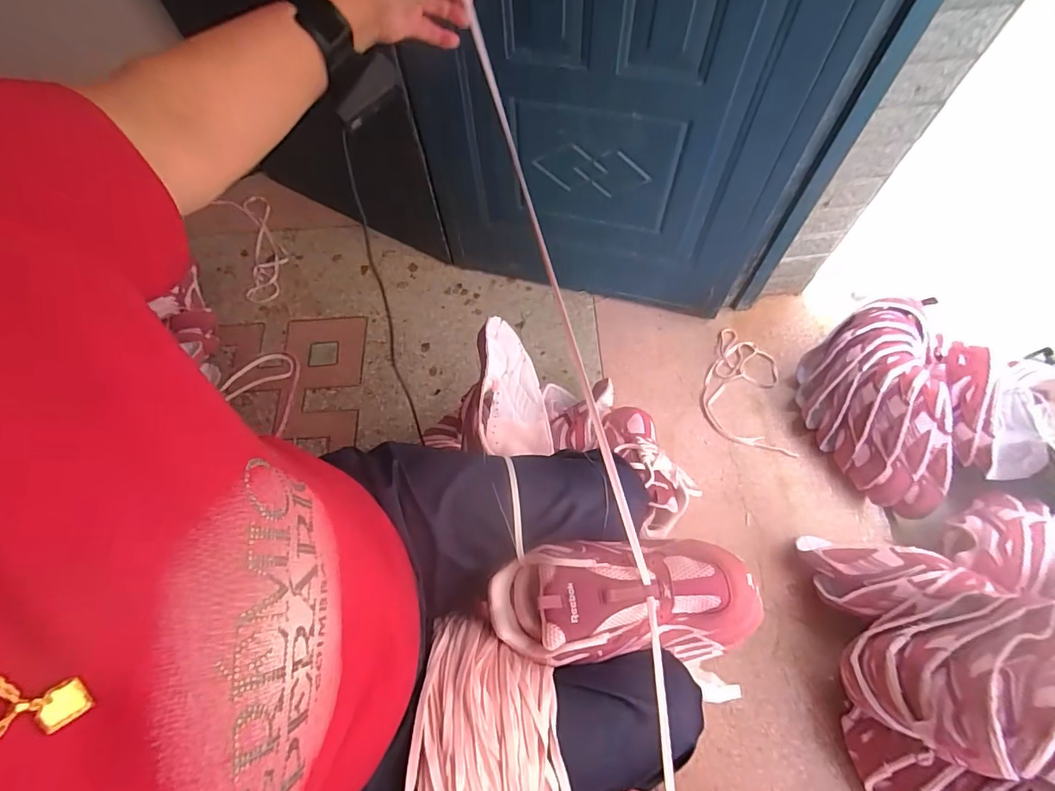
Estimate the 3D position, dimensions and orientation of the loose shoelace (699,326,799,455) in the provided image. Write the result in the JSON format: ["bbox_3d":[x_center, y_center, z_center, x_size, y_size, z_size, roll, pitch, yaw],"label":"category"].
[{"bbox_3d":[0.448,-0.020,1.022,0.169,0.011,0.279,3,64,4],"label":"loose shoelace"}]

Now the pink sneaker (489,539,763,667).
[{"bbox_3d":[0.096,0.206,0.488,0.259,0.084,0.107,-1,64,-2],"label":"pink sneaker"}]

